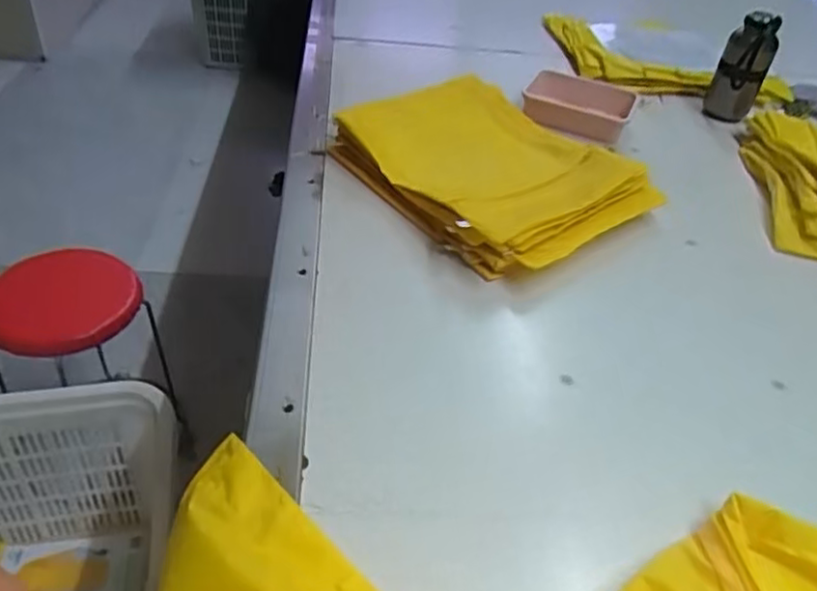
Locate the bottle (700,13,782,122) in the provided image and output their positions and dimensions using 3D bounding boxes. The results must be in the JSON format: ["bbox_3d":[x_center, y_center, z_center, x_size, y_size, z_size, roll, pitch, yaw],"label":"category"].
[{"bbox_3d":[0.575,-0.387,1.148,0.080,0.162,0.080,23,42,21],"label":"bottle"}]

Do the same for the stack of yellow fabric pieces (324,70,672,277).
[{"bbox_3d":[0.108,-0.178,0.895,0.304,0.074,0.355,-23,49,-30],"label":"stack of yellow fabric pieces"}]

